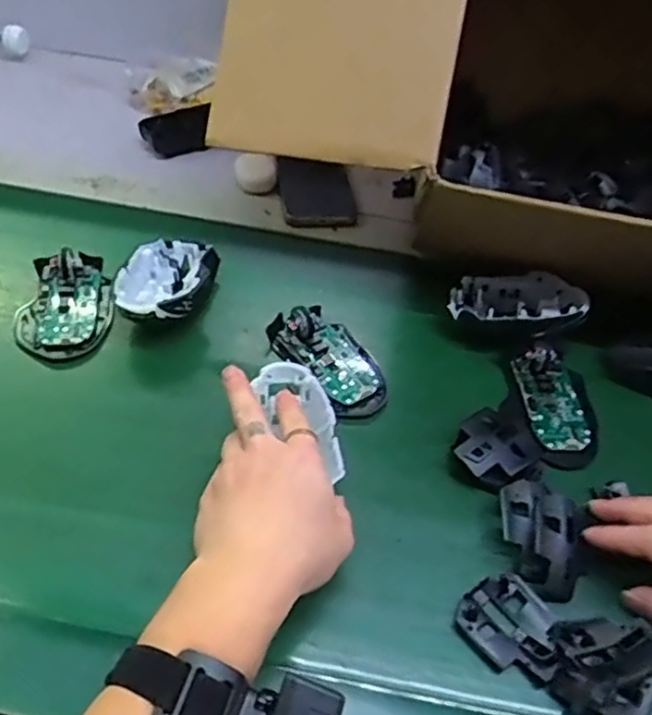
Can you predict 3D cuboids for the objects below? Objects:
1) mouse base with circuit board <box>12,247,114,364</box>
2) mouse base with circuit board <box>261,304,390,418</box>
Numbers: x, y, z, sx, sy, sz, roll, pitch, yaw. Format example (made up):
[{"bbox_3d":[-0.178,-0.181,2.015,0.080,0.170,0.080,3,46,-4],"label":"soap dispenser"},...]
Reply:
[{"bbox_3d":[-0.221,-0.049,0.568,0.075,0.026,0.117,-3,51,-9],"label":"mouse base with circuit board"},{"bbox_3d":[0.006,-0.003,0.553,0.062,0.024,0.113,-30,59,-27],"label":"mouse base with circuit board"}]

